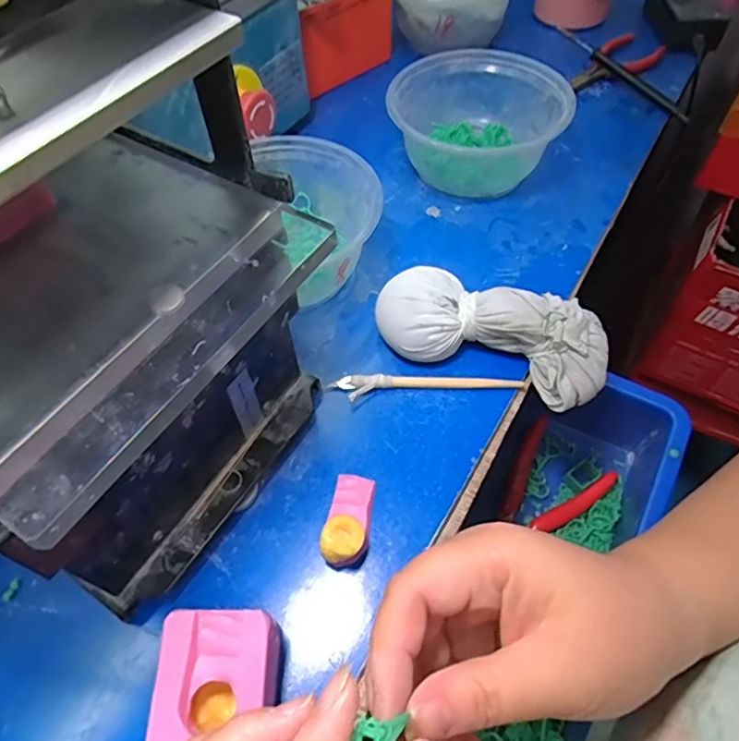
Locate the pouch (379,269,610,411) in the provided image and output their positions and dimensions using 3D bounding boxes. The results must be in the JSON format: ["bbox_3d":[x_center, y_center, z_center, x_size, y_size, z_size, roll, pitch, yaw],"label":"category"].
[{"bbox_3d":[0.074,-0.023,0.333,0.139,0.043,0.054,14,57,11],"label":"pouch"}]

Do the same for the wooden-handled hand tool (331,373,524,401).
[{"bbox_3d":[0.035,0.008,0.335,0.113,0.007,0.016,-5,56,-2],"label":"wooden-handled hand tool"}]

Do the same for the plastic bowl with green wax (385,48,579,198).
[{"bbox_3d":[0.081,-0.197,0.437,0.128,0.063,0.111,-7,56,-4],"label":"plastic bowl with green wax"}]

